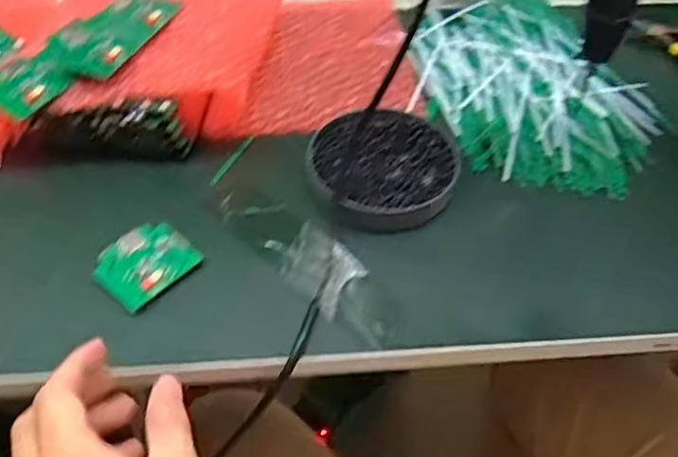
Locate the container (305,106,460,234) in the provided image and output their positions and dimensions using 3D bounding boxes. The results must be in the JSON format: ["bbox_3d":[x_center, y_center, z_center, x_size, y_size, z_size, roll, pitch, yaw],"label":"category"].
[{"bbox_3d":[0.032,-0.048,0.507,0.112,0.018,0.108,1,49,-1],"label":"container"}]

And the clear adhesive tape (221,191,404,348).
[{"bbox_3d":[-0.023,0.019,0.460,0.046,0.013,0.163,-35,58,-27],"label":"clear adhesive tape"}]

